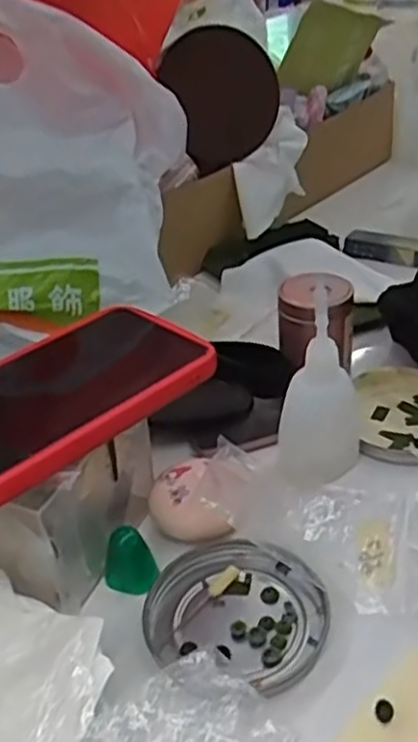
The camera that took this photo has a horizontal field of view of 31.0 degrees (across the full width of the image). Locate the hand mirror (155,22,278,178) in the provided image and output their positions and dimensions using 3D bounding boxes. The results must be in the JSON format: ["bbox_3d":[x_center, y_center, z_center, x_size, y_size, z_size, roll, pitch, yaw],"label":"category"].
[{"bbox_3d":[0.010,-0.215,0.593,0.087,0.099,0.017,-1,35,5],"label":"hand mirror"}]

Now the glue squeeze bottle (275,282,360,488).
[{"bbox_3d":[0.056,0.007,0.384,0.036,0.102,0.035,14,39,24],"label":"glue squeeze bottle"}]

